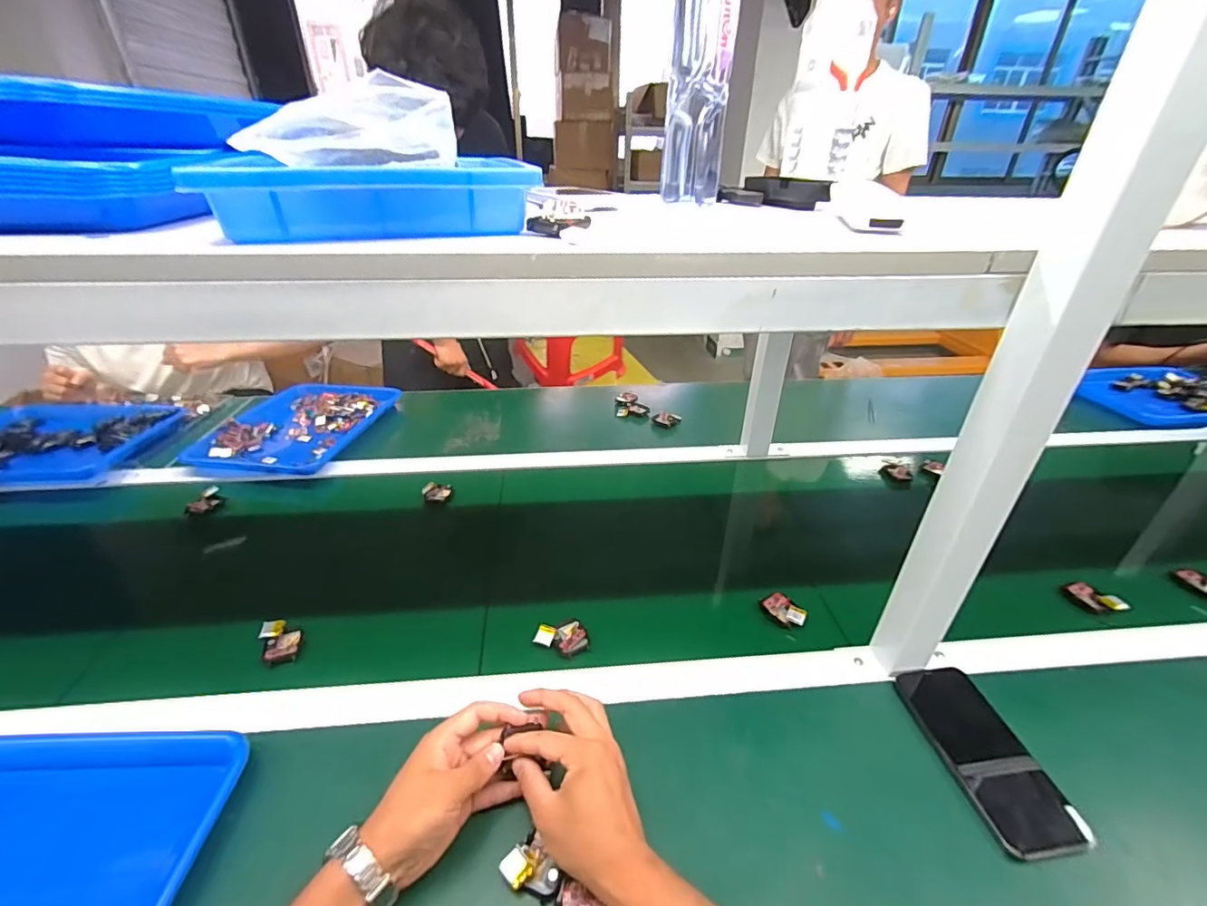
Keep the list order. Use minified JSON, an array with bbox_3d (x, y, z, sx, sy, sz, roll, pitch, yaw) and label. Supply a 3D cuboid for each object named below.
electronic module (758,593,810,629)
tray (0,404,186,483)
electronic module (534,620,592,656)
[{"bbox_3d":[0.215,0.187,0.605,0.032,0.014,0.051,-21,38,-31],"label":"electronic module"},{"bbox_3d":[-0.959,-0.031,0.901,0.340,0.038,0.265,1,32,0],"label":"tray"},{"bbox_3d":[-0.047,0.207,0.566,0.056,0.015,0.040,-10,33,-17],"label":"electronic module"}]

